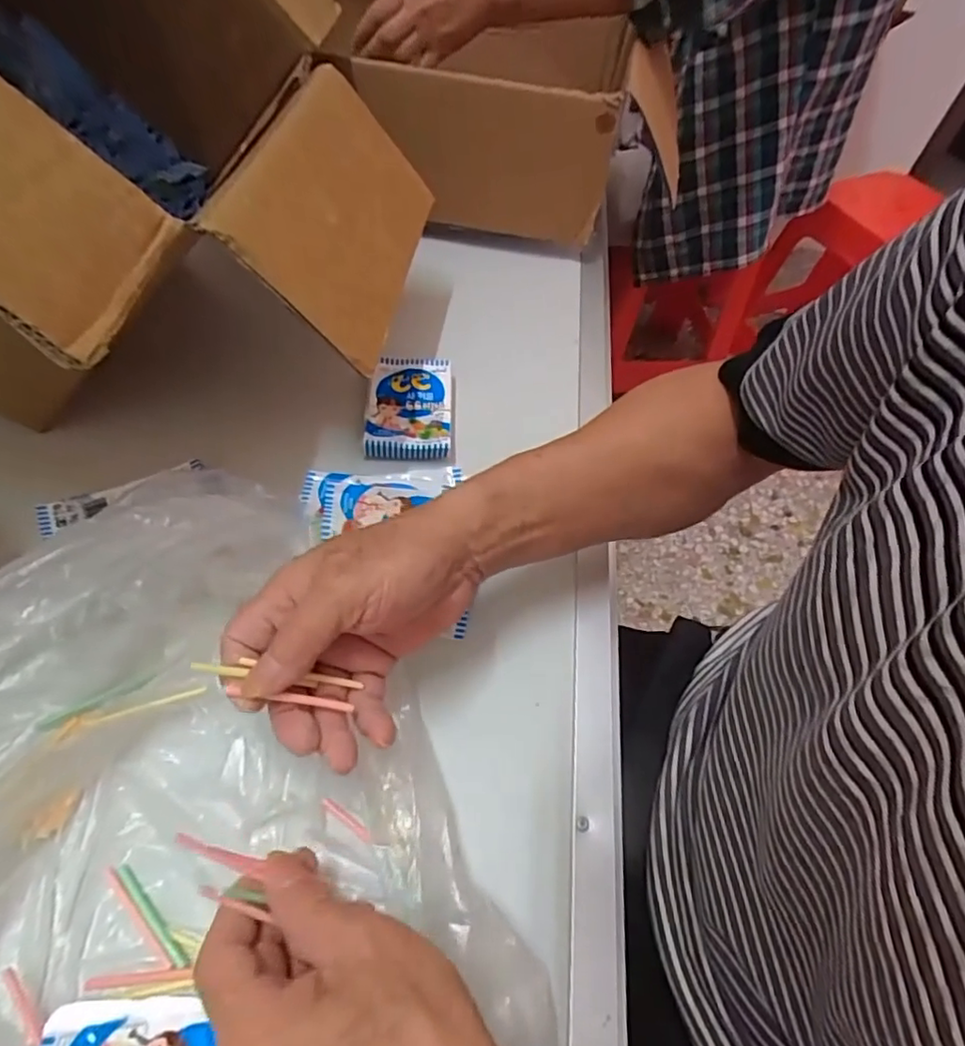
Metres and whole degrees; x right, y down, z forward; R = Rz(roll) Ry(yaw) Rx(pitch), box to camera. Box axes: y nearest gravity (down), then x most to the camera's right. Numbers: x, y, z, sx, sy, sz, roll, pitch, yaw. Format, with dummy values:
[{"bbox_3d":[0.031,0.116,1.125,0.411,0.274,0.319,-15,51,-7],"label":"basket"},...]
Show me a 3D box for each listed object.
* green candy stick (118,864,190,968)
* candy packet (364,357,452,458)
[{"bbox_3d":[-0.164,0.194,0.298,0.060,0.005,0.005,40,64,20],"label":"green candy stick"},{"bbox_3d":[-0.059,-0.097,0.486,0.066,0.013,0.104,0,57,-3],"label":"candy packet"}]

